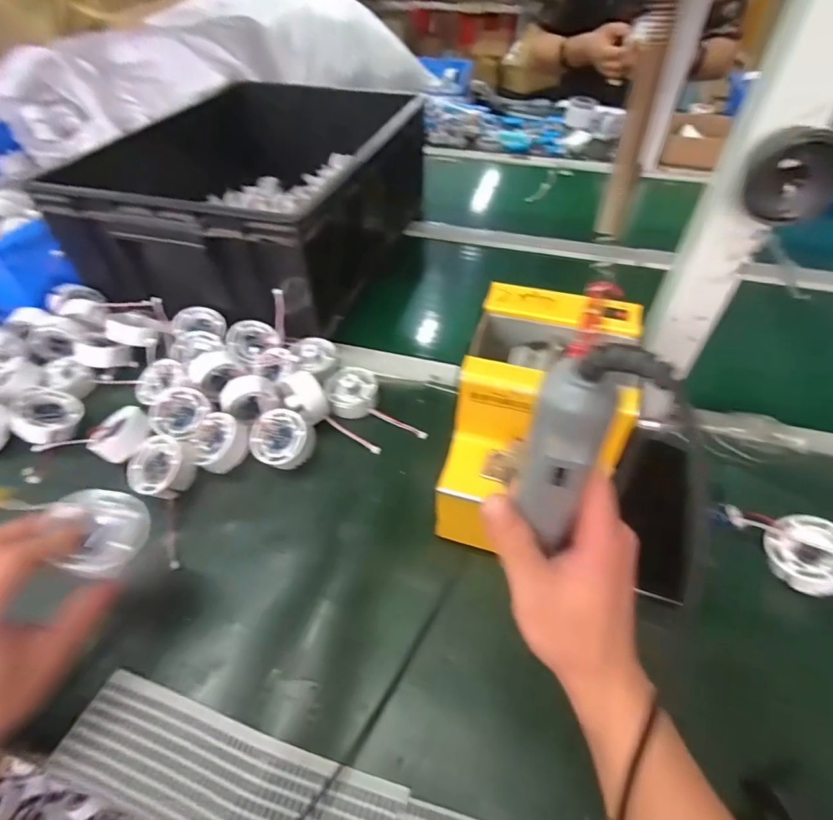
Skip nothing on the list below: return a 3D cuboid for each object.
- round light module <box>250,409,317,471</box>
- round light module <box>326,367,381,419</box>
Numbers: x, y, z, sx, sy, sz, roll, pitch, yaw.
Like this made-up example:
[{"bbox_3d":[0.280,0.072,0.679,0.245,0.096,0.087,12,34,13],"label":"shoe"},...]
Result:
[{"bbox_3d":[-0.132,0.028,0.465,0.053,0.028,0.053,26,78,21],"label":"round light module"},{"bbox_3d":[-0.068,-0.019,0.512,0.053,0.025,0.052,0,47,0],"label":"round light module"}]

